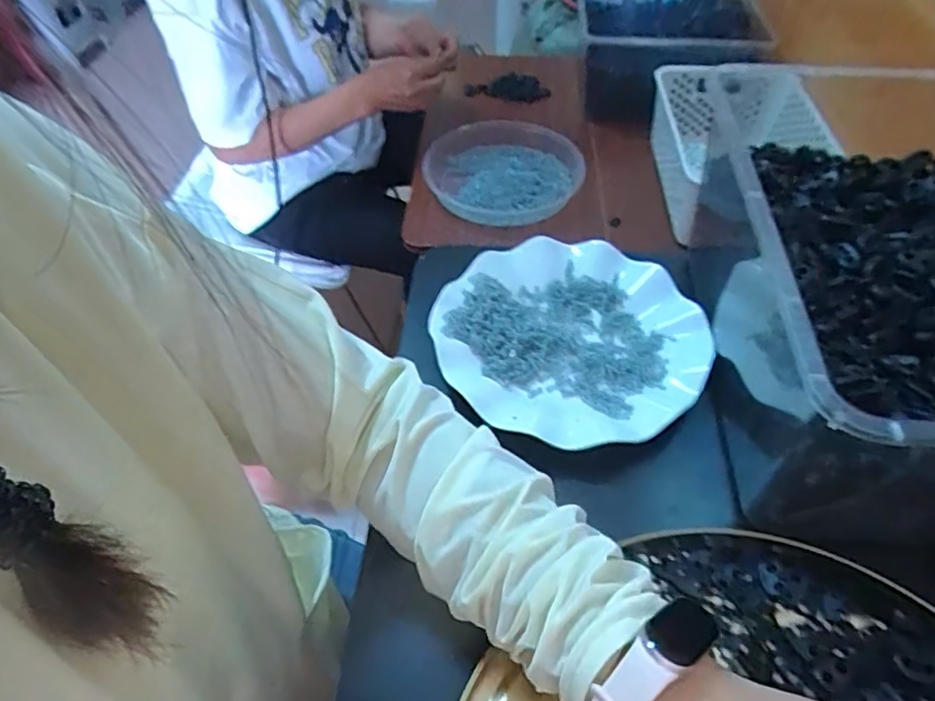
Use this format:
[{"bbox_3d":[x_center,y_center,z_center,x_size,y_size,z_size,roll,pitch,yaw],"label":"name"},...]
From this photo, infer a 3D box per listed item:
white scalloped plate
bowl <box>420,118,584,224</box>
[{"bbox_3d":[0.071,-0.010,0.428,0.177,0.023,0.179,-1,50,1],"label":"white scalloped plate"},{"bbox_3d":[0.058,-0.268,0.916,0.234,0.054,0.221,-1,50,1],"label":"bowl"}]

